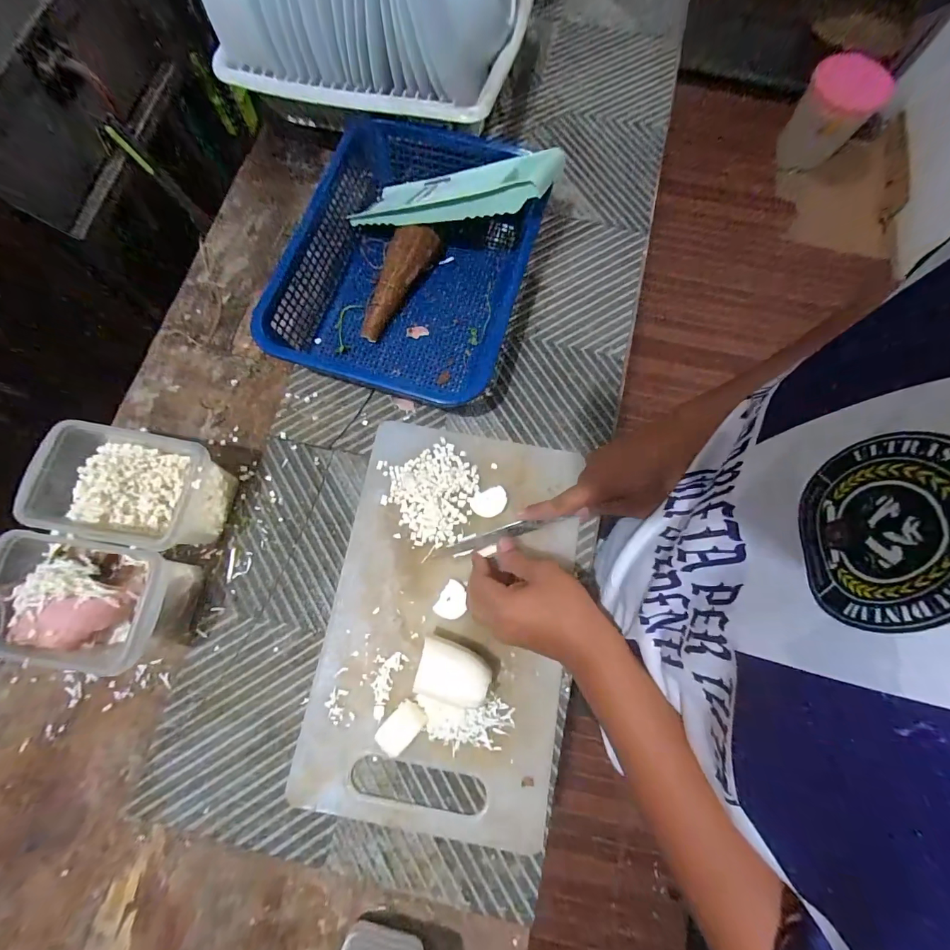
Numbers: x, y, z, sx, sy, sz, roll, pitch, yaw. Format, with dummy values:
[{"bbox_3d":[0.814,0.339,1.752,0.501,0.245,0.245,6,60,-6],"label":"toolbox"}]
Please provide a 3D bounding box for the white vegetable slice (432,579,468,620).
[{"bbox_3d":[-0.023,0.137,0.441,0.031,0.006,0.040,32,78,8],"label":"white vegetable slice"}]

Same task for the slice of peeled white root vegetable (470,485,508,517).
[{"bbox_3d":[0.016,0.031,0.466,0.041,0.004,0.031,-18,76,-4],"label":"slice of peeled white root vegetable"}]

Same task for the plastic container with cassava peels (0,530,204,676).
[{"bbox_3d":[-0.364,0.120,0.399,0.150,0.100,0.106,10,76,3],"label":"plastic container with cassava peels"}]

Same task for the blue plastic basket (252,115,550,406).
[{"bbox_3d":[-0.079,-0.252,0.505,0.265,0.087,0.336,15,76,4],"label":"blue plastic basket"}]

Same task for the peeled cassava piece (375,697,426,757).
[{"bbox_3d":[-0.073,0.247,0.400,0.047,0.027,0.029,-44,80,-10],"label":"peeled cassava piece"}]

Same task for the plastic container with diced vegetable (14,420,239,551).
[{"bbox_3d":[-0.345,0.016,0.427,0.160,0.099,0.108,9,76,3],"label":"plastic container with diced vegetable"}]

